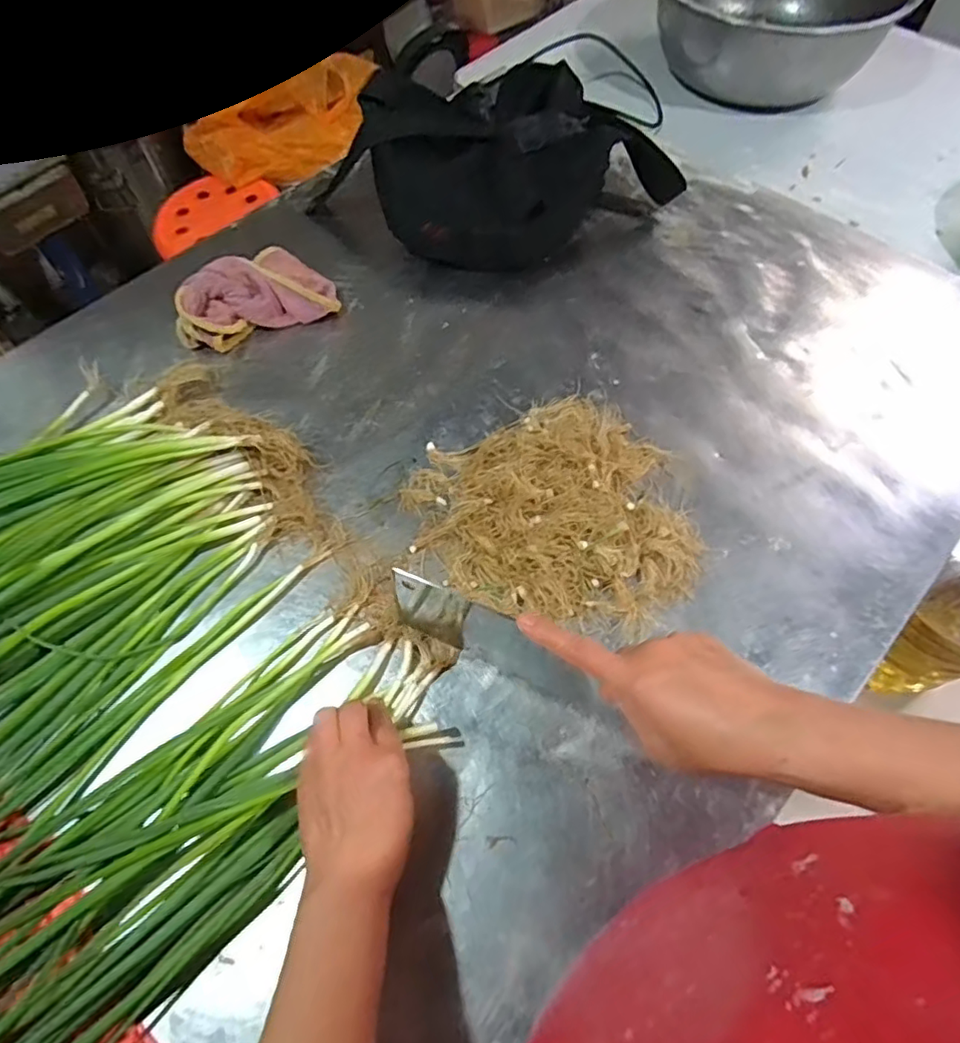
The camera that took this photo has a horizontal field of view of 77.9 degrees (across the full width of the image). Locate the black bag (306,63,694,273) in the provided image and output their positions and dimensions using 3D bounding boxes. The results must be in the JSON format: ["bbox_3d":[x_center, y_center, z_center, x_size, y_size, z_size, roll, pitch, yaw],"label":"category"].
[{"bbox_3d":[0.027,-0.363,0.609,0.277,0.126,0.202,-30,66,-13],"label":"black bag"}]

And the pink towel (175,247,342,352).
[{"bbox_3d":[-0.222,-0.222,0.575,0.149,0.053,0.090,-24,65,-11],"label":"pink towel"}]

